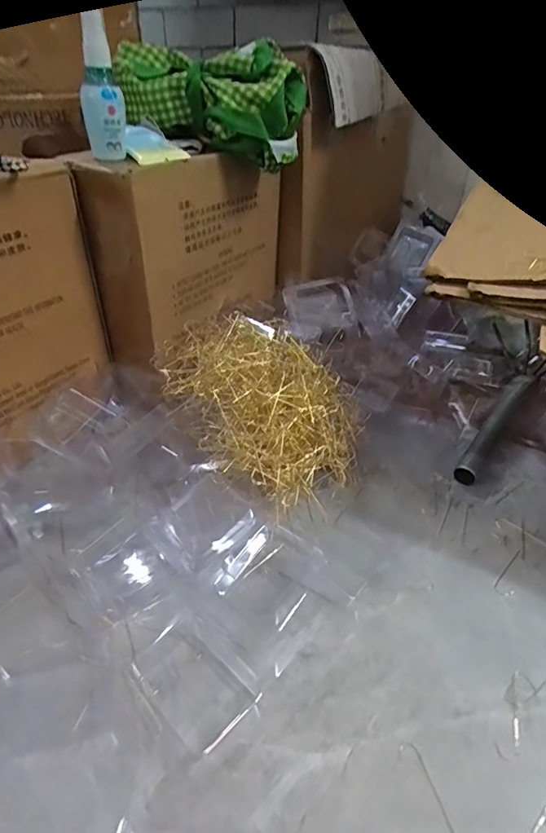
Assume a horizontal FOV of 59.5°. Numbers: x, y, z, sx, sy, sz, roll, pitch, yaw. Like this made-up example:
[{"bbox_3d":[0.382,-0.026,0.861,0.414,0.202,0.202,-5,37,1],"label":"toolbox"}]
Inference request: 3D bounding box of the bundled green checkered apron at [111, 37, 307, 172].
[{"bbox_3d":[-0.073,-0.346,0.532,0.208,0.099,0.073,18,39,20],"label":"bundled green checkered apron"}]

